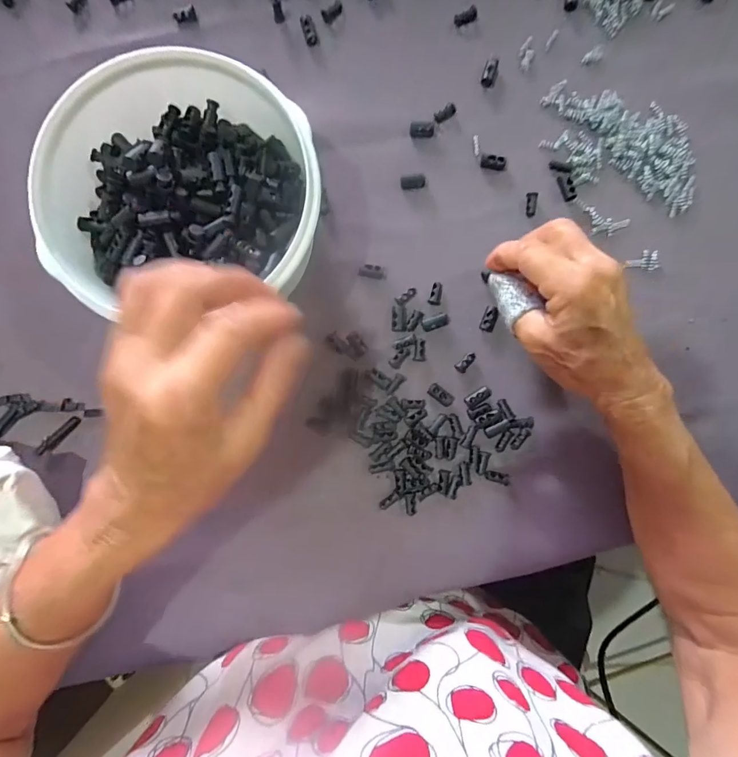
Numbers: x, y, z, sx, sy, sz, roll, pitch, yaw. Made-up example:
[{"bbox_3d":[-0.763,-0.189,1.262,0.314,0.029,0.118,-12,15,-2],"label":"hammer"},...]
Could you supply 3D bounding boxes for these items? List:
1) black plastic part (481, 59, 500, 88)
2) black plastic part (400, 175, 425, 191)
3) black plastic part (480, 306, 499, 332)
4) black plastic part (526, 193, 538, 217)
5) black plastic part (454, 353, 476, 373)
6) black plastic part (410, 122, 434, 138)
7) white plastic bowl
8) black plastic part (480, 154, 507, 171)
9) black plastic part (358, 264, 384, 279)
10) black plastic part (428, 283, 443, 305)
[{"bbox_3d":[0.091,-0.230,0.313,0.010,0.006,0.020,16,90,0],"label":"black plastic part"},{"bbox_3d":[0.033,-0.148,0.311,0.018,0.004,0.010,-9,90,0],"label":"black plastic part"},{"bbox_3d":[0.090,-0.043,0.309,0.011,0.007,0.017,21,90,0],"label":"black plastic part"},{"bbox_3d":[0.122,-0.130,0.310,0.008,0.004,0.018,1,90,0],"label":"black plastic part"},{"bbox_3d":[0.073,-0.012,0.312,0.009,0.004,0.018,45,90,0],"label":"black plastic part"},{"bbox_3d":[0.040,-0.188,0.313,0.018,0.004,0.011,2,90,0],"label":"black plastic part"},{"bbox_3d":[-0.114,-0.128,0.273,0.159,0.078,0.162,0,87,-1],"label":"white plastic bowl"},{"bbox_3d":[0.094,-0.163,0.311,0.019,0.004,0.011,10,90,0],"label":"black plastic part"},{"bbox_3d":[0.003,-0.080,0.310,0.019,0.008,0.011,7,90,0],"label":"black plastic part"},{"bbox_3d":[0.050,-0.063,0.310,0.009,0.005,0.018,13,90,0],"label":"black plastic part"}]

